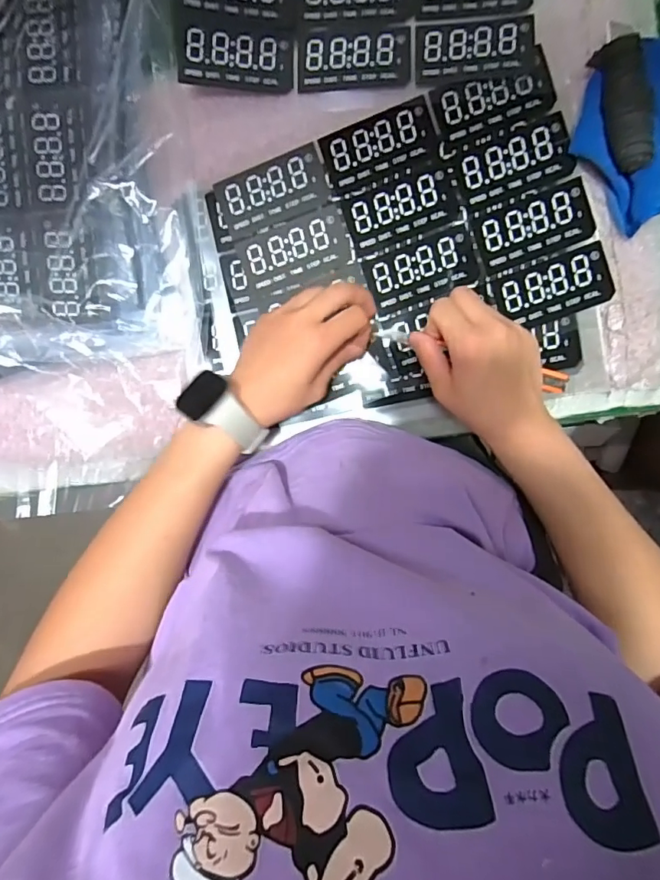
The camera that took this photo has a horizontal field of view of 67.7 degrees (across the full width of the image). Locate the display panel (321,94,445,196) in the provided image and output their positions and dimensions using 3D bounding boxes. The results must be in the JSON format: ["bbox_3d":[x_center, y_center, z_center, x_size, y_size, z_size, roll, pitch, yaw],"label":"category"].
[{"bbox_3d":[0.040,-0.239,0.402,0.091,0.004,0.048,-18,93,7],"label":"display panel"}]

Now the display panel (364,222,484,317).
[{"bbox_3d":[0.078,-0.141,0.413,0.089,0.006,0.049,-18,93,7],"label":"display panel"}]

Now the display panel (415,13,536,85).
[{"bbox_3d":[0.113,-0.308,0.388,0.089,0.010,0.046,-2,95,6],"label":"display panel"}]

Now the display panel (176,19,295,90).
[{"bbox_3d":[-0.074,-0.310,0.396,0.091,0.006,0.047,-3,97,-9],"label":"display panel"}]

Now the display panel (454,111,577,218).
[{"bbox_3d":[0.148,-0.222,0.396,0.088,0.005,0.048,-20,93,7],"label":"display panel"}]

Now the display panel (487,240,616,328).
[{"bbox_3d":[0.183,-0.125,0.406,0.093,0.006,0.048,-17,93,7],"label":"display panel"}]

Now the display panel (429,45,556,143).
[{"bbox_3d":[0.129,-0.270,0.390,0.089,0.006,0.045,-17,93,7],"label":"display panel"}]

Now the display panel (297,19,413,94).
[{"bbox_3d":[0.020,-0.309,0.396,0.090,0.006,0.051,1,95,5],"label":"display panel"}]

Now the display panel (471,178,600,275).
[{"bbox_3d":[0.166,-0.174,0.402,0.091,0.004,0.050,-18,93,7],"label":"display panel"}]

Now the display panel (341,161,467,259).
[{"bbox_3d":[0.061,-0.190,0.409,0.091,0.004,0.048,-17,93,7],"label":"display panel"}]

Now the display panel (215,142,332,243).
[{"bbox_3d":[-0.048,-0.207,0.412,0.089,0.004,0.051,-17,93,7],"label":"display panel"}]

